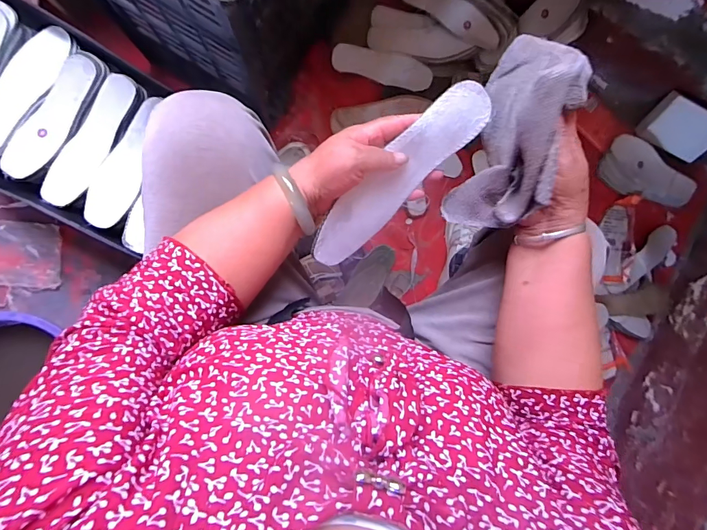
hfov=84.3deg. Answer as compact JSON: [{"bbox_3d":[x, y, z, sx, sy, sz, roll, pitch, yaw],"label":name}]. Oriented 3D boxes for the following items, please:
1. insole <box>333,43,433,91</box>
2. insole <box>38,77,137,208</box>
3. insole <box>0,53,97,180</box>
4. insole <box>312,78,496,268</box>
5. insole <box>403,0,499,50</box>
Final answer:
[{"bbox_3d":[0.062,-0.414,0.821,0.210,0.011,0.061,7,117,-10],"label":"insole"},{"bbox_3d":[-0.428,-0.202,0.635,0.075,0.025,0.231,28,89,-7],"label":"insole"},{"bbox_3d":[-0.493,-0.240,0.634,0.069,0.011,0.219,32,88,-7],"label":"insole"},{"bbox_3d":[0.044,-0.082,0.388,0.216,0.012,0.062,-43,127,13],"label":"insole"},{"bbox_3d":[0.199,-0.510,0.791,0.216,0.057,0.014,31,47,-6],"label":"insole"}]

